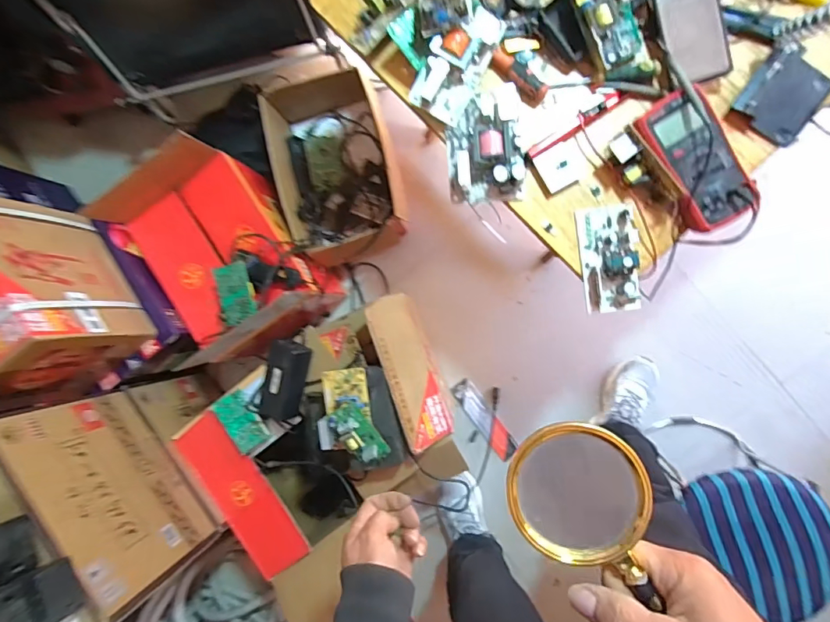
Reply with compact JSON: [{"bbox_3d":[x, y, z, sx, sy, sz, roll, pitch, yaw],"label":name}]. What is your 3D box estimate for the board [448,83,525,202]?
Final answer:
[{"bbox_3d":[0.101,-0.242,0.685,0.110,0.045,0.159,-5,89,7],"label":"board"}]

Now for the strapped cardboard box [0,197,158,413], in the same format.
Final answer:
[{"bbox_3d":[-0.734,-0.016,0.892,0.228,0.280,0.321,-36,85,6],"label":"strapped cardboard box"}]

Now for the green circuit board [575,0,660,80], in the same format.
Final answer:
[{"bbox_3d":[0.267,-0.384,0.641,0.071,0.032,0.154,-31,107,6],"label":"green circuit board"}]

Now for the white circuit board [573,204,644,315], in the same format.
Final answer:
[{"bbox_3d":[0.275,-0.074,0.663,0.077,0.042,0.148,-6,89,7],"label":"white circuit board"}]

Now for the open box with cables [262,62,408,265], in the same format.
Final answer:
[{"bbox_3d":[-0.199,-0.359,1.197,0.257,0.170,0.472,-13,88,7],"label":"open box with cables"}]

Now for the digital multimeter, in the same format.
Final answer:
[{"bbox_3d":[0.376,-0.198,0.633,0.094,0.041,0.186,-31,86,6],"label":"digital multimeter"}]

